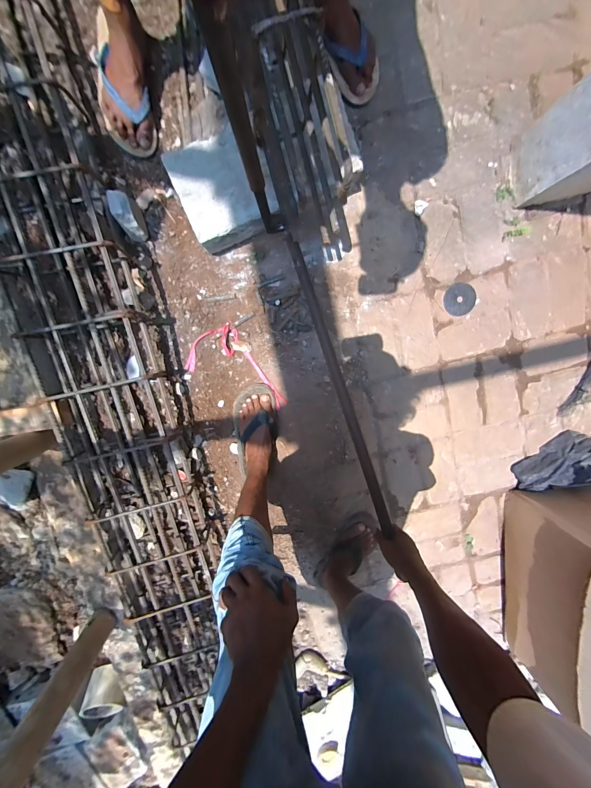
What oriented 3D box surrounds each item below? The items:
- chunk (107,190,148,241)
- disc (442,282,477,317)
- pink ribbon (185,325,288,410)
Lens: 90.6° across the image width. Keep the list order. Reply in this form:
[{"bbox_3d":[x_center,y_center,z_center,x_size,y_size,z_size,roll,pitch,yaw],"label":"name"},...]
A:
[{"bbox_3d":[-0.384,-0.408,0.672,0.040,0.113,0.067,-11,68,0],"label":"chunk"},{"bbox_3d":[0.456,-0.261,0.806,0.089,0.007,0.086,0,100,-2],"label":"disc"},{"bbox_3d":[-0.140,-0.080,0.806,0.289,0.018,0.152,24,98,-6],"label":"pink ribbon"}]

